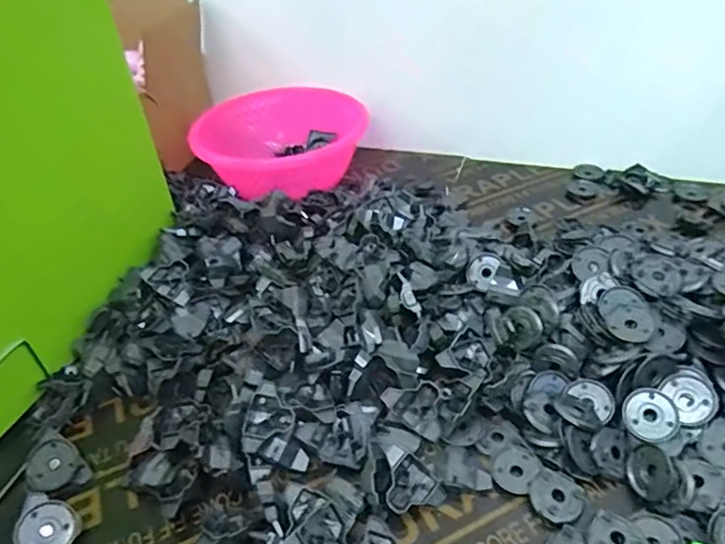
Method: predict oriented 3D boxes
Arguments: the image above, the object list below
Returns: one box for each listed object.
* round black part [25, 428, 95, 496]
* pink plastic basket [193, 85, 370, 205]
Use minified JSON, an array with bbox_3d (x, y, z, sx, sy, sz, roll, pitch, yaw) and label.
[{"bbox_3d":[-0.279,0.175,0.500,0.060,0.016,0.044,44,67,9],"label":"round black part"},{"bbox_3d":[-0.133,-0.198,0.857,0.225,0.088,0.215,-34,47,-31],"label":"pink plastic basket"}]

